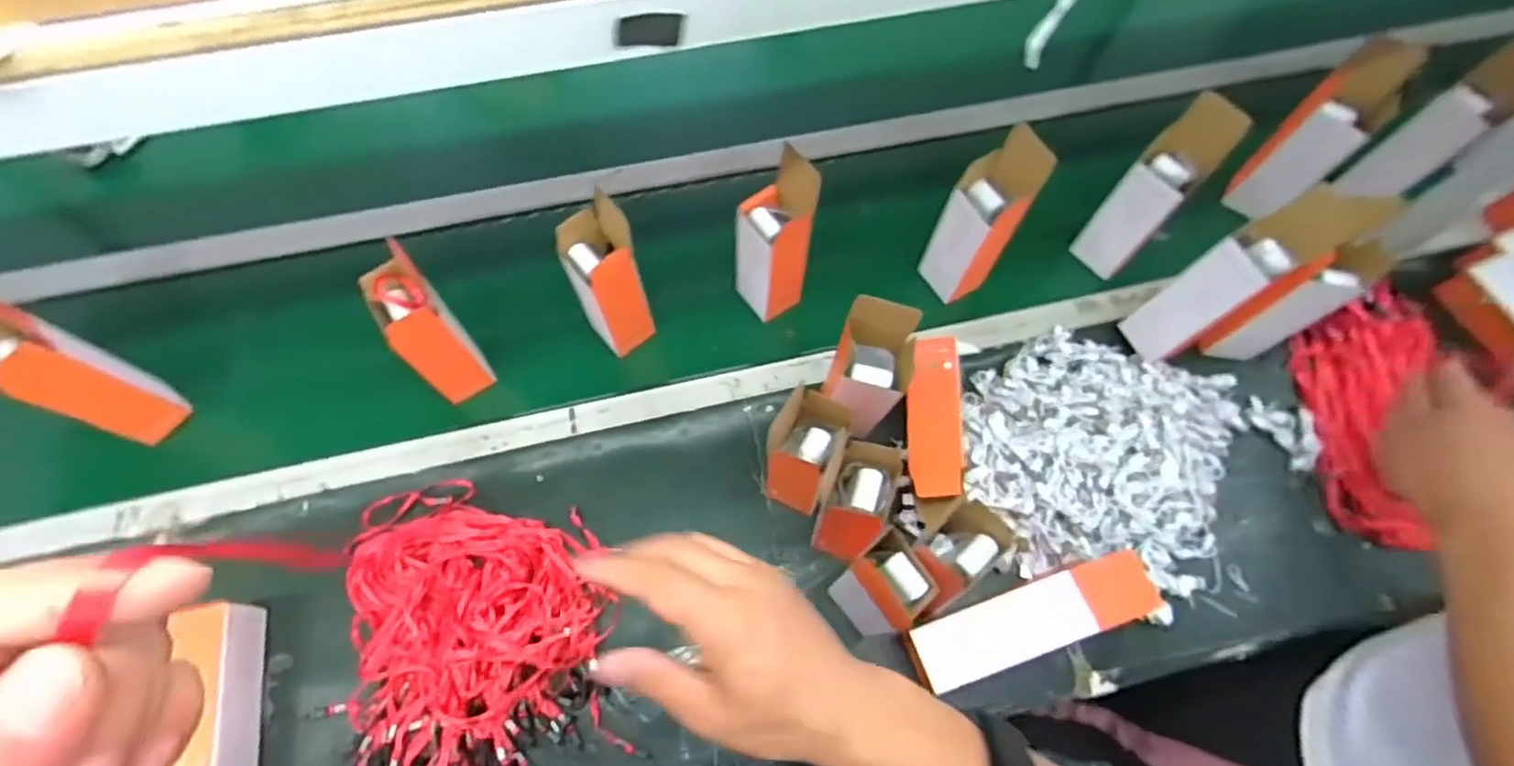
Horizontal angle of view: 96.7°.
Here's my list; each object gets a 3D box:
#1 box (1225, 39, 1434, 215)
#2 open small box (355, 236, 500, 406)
[{"bbox_3d":[0.711,-0.312,0.861,0.087,0.246,0.085,44,44,15],"label":"box"},{"bbox_3d":[-0.361,-0.051,0.746,0.059,0.214,0.080,-31,72,-15],"label":"open small box"}]

